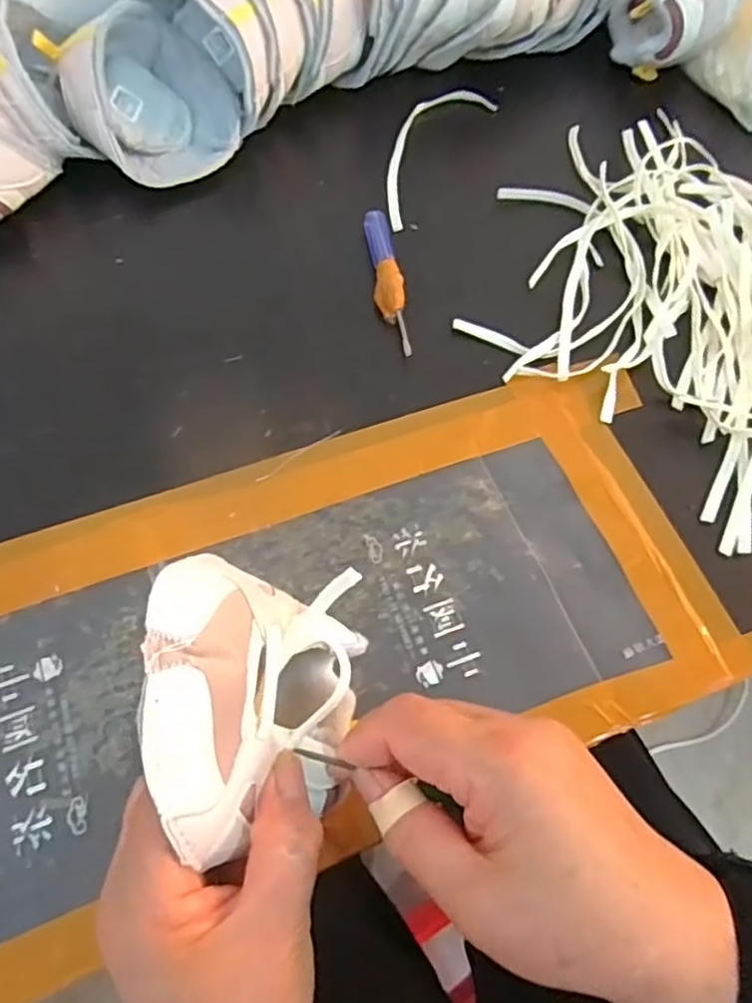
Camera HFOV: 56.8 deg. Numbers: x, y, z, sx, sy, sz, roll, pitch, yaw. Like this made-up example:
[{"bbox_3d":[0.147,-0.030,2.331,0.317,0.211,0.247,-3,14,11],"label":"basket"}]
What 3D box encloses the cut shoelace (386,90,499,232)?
[{"bbox_3d":[0.034,-0.270,0.529,0.055,0.010,0.160,26,65,13],"label":"cut shoelace"}]

